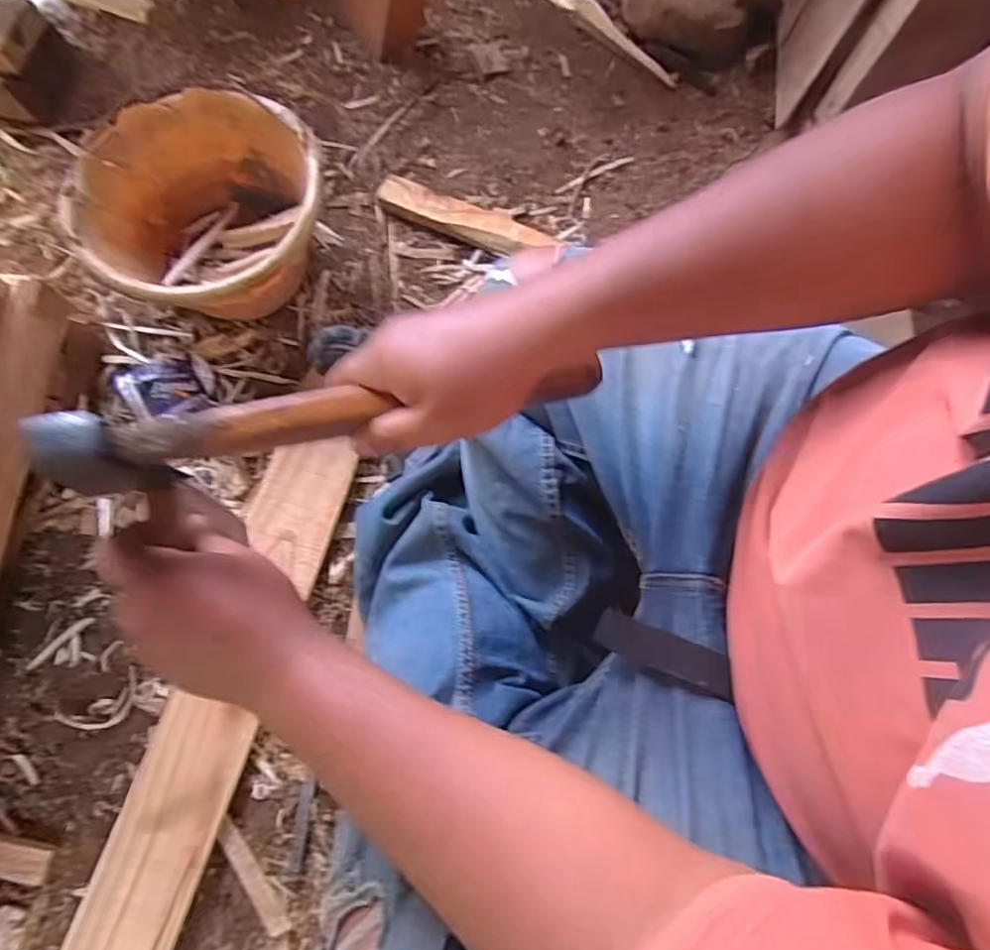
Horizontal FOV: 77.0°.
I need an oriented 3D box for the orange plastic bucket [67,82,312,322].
[{"bbox_3d":[-0.317,-0.281,0.717,0.255,0.160,0.235,1,75,-4],"label":"orange plastic bucket"}]

